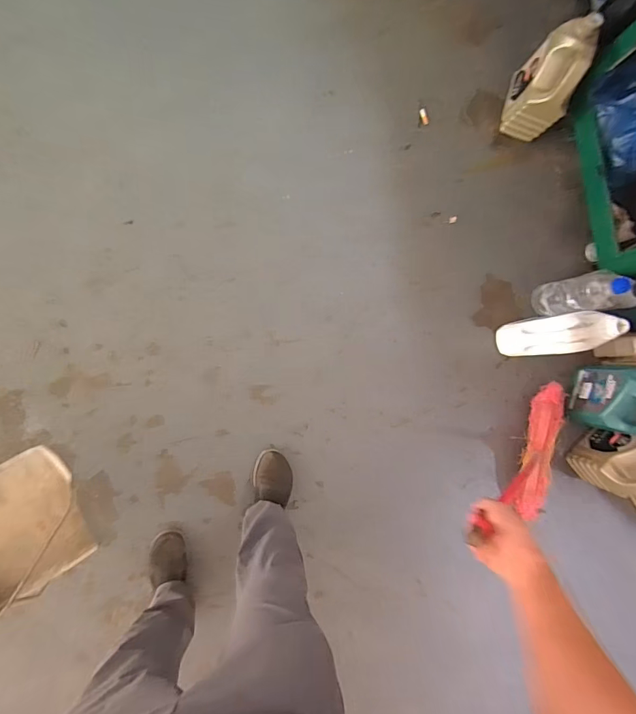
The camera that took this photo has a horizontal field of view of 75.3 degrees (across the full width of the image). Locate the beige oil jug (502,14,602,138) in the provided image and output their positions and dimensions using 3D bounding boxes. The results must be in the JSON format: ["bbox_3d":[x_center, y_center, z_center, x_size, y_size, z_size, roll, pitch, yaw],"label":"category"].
[{"bbox_3d":[0.667,-0.798,1.191,0.120,0.279,0.201,14,87,-7],"label":"beige oil jug"}]

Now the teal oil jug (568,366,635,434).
[{"bbox_3d":[0.859,0.121,1.198,0.092,0.233,0.190,20,87,-6],"label":"teal oil jug"}]

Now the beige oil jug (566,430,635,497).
[{"bbox_3d":[0.900,0.302,1.206,0.130,0.264,0.211,43,84,-5],"label":"beige oil jug"}]

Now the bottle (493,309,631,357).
[{"bbox_3d":[0.677,-0.065,1.171,0.190,0.297,0.105,-7,90,-7],"label":"bottle"}]

